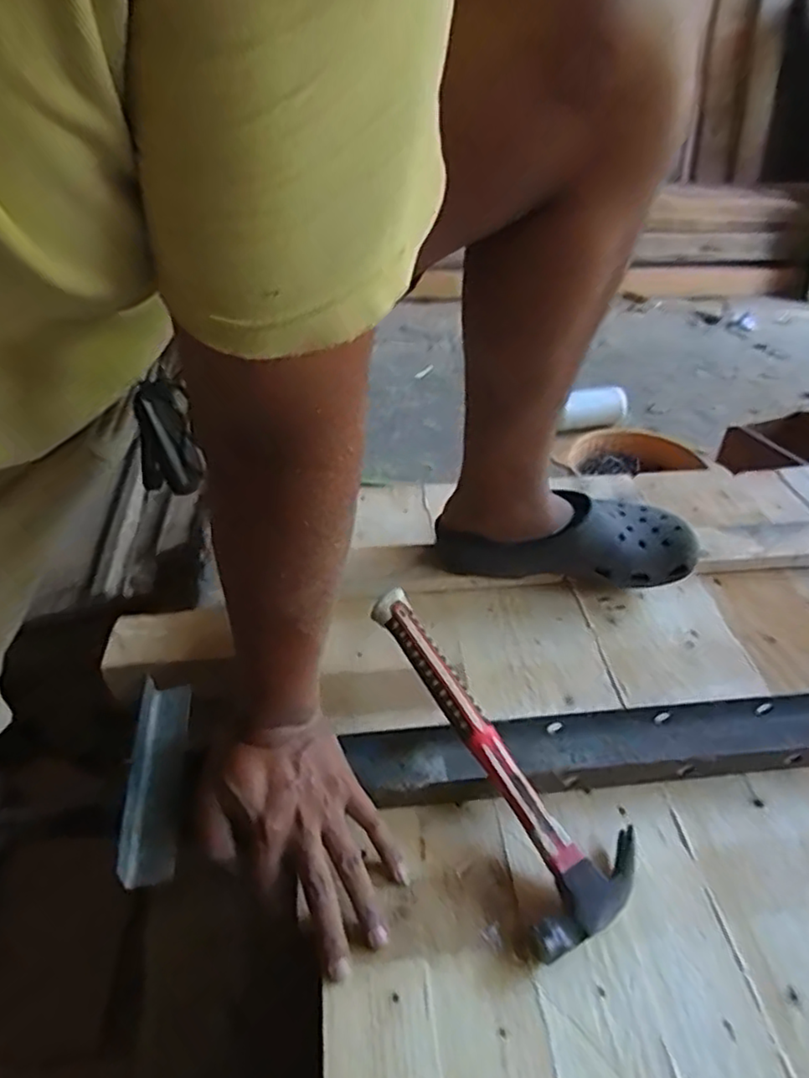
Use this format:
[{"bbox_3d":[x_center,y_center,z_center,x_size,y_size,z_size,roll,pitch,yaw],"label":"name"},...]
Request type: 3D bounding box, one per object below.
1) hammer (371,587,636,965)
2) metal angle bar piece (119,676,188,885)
[{"bbox_3d":[0.060,0.148,0.495,0.095,0.022,0.267,-23,62,-26],"label":"hammer"},{"bbox_3d":[-0.178,0.168,0.486,0.033,0.021,0.157,-5,41,-9],"label":"metal angle bar piece"}]

